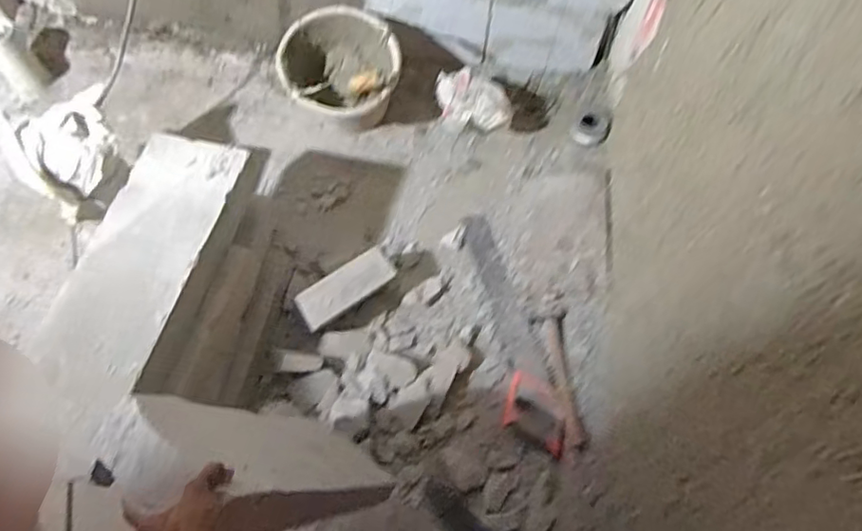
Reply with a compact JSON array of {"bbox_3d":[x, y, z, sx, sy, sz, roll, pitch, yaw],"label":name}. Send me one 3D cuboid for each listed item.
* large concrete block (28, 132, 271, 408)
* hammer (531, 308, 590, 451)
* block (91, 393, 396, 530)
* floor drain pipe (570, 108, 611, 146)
[{"bbox_3d":[-0.489,-0.017,1.016,0.229,0.073,0.514,13,64,4],"label":"large concrete block"},{"bbox_3d":[0.263,0.229,1.216,0.074,0.034,0.303,-1,64,-3],"label":"hammer"},{"bbox_3d":[-0.234,0.282,0.838,0.214,0.454,0.074,30,87,25],"label":"block"},{"bbox_3d":[0.398,-0.342,1.446,0.086,0.056,0.092,1,64,-2],"label":"floor drain pipe"}]

